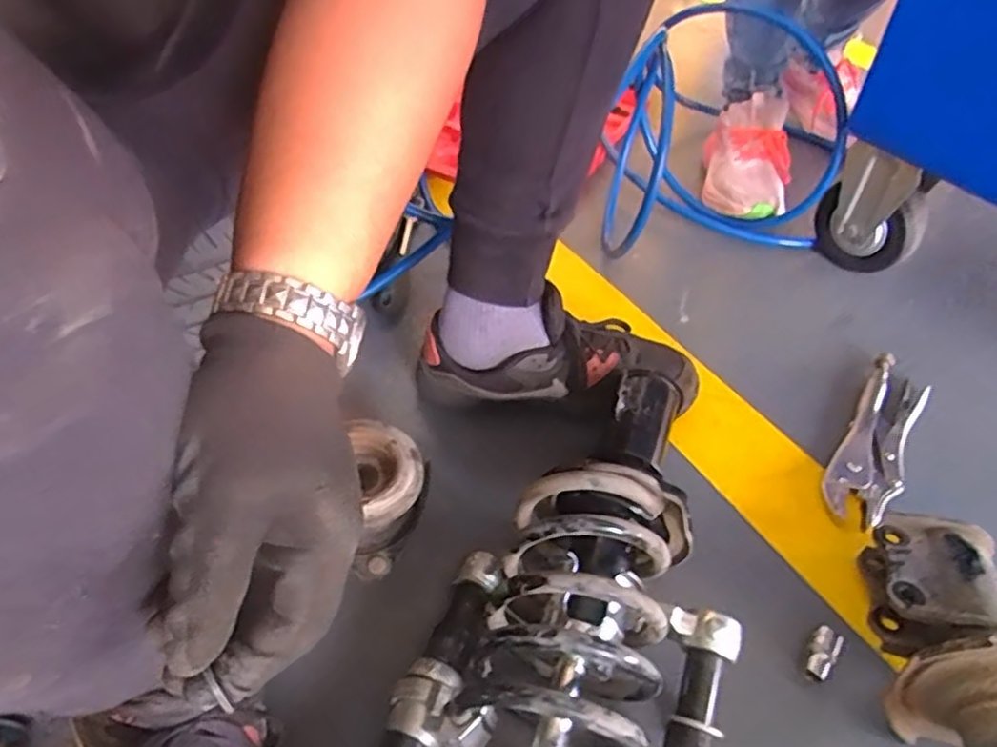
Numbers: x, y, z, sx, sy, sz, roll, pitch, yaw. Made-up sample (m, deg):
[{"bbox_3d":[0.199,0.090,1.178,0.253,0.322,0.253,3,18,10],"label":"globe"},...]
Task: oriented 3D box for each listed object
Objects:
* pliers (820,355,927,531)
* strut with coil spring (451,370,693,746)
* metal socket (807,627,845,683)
[{"bbox_3d":[0.374,0.062,0.651,0.058,0.018,0.212,28,52,23],"label":"pliers"},{"bbox_3d":[0.065,0.149,0.476,0.122,0.104,0.393,15,50,13],"label":"strut with coil spring"},{"bbox_3d":[0.248,0.215,0.509,0.019,0.024,0.038,33,54,27],"label":"metal socket"}]

